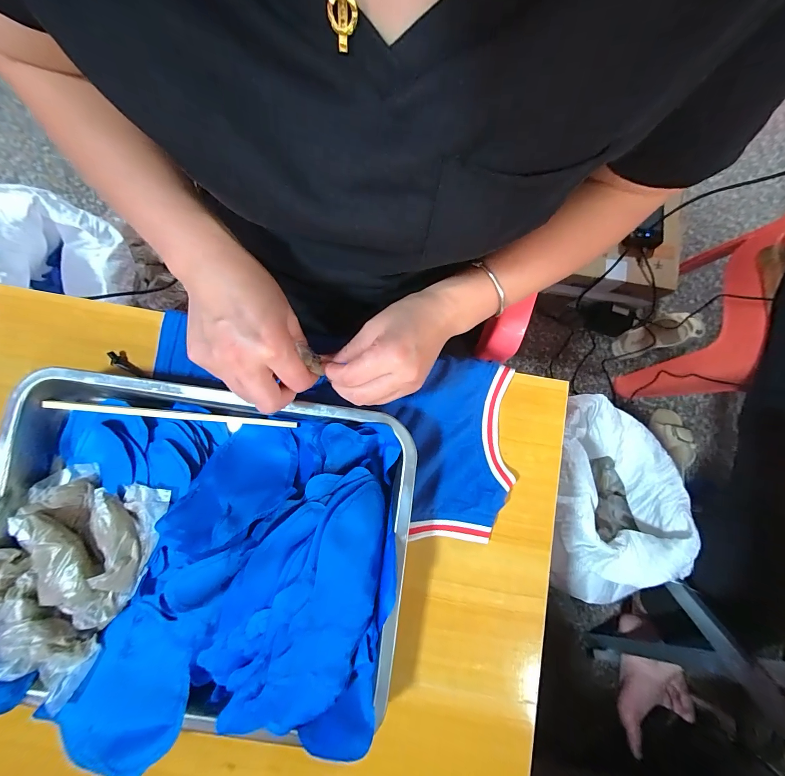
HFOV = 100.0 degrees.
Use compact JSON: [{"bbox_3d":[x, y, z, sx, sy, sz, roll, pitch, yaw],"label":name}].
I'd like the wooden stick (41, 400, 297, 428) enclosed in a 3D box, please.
[{"bbox_3d":[-0.209,0.025,0.314,0.228,0.012,0.007,4,83,0],"label":"wooden stick"}]

